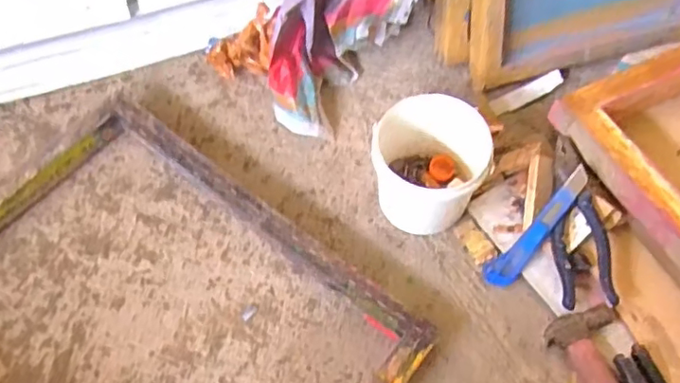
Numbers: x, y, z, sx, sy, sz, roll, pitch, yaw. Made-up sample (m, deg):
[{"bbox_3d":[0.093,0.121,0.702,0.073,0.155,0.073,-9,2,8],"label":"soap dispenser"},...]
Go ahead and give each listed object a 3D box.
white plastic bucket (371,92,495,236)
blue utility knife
[{"bbox_3d":[0.100,-0.027,0.680,0.122,0.129,0.116,4,59,2],"label":"white plastic bucket"},{"bbox_3d":[0.226,0.042,0.673,0.031,0.010,0.162,41,102,20],"label":"blue utility knife"}]

